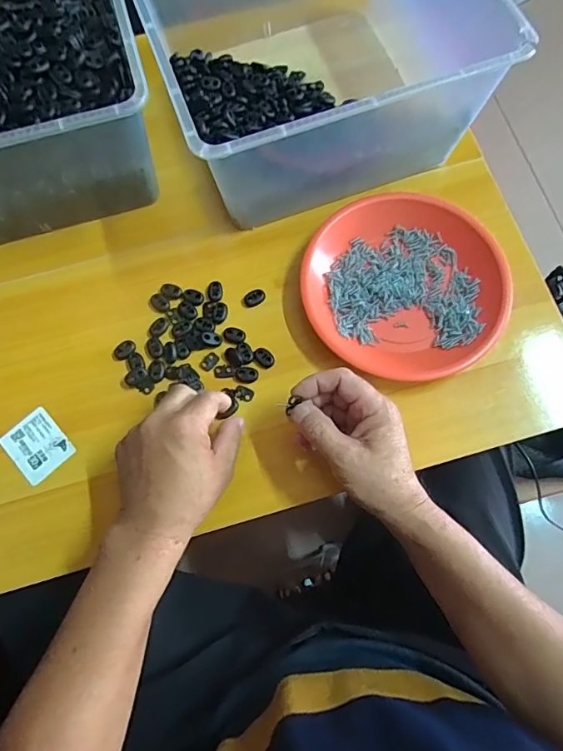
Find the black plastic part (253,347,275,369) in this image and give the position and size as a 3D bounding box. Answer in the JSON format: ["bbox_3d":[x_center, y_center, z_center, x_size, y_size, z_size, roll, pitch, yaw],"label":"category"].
[{"bbox_3d":[-0.017,-0.017,0.459,0.015,0.004,0.021,-38,76,-10],"label":"black plastic part"}]

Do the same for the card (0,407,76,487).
[{"bbox_3d":[-0.226,0.064,0.446,0.049,0.005,0.057,-40,77,-11],"label":"card"}]

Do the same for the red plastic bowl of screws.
[{"bbox_3d":[0.117,-0.090,0.467,0.188,0.030,0.176,0,73,1],"label":"red plastic bowl of screws"}]

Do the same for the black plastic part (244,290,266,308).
[{"bbox_3d":[-0.027,-0.077,0.478,0.022,0.004,0.016,-23,74,-6],"label":"black plastic part"}]

